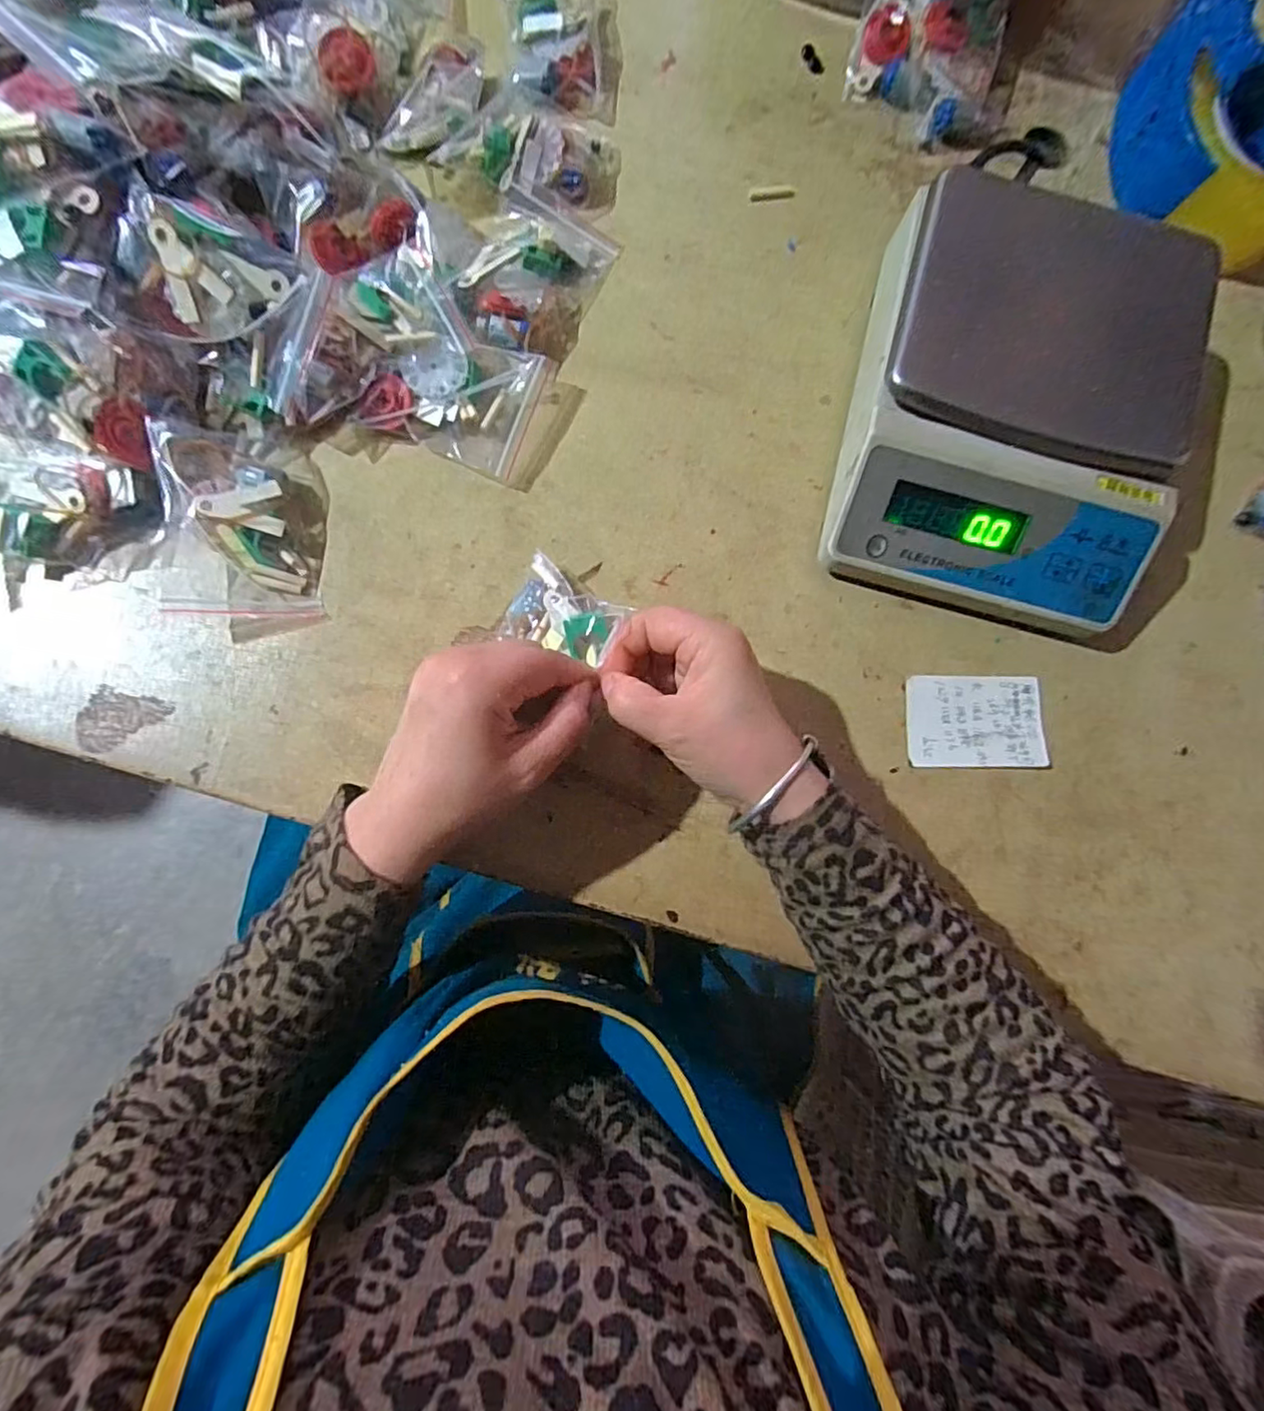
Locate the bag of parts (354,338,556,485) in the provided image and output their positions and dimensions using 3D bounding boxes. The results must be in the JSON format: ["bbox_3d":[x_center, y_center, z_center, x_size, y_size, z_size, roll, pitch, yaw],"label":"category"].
[{"bbox_3d":[-0.108,-0.198,0.386,0.095,0.025,0.080,21,83,-1],"label":"bag of parts"}]

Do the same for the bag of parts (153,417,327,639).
[{"bbox_3d":[-0.237,-0.106,0.363,0.093,0.032,0.120,-3,84,-4],"label":"bag of parts"}]

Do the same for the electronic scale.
[{"bbox_3d":[0.235,-0.184,0.379,0.191,0.084,0.245,12,83,-3],"label":"electronic scale"}]

